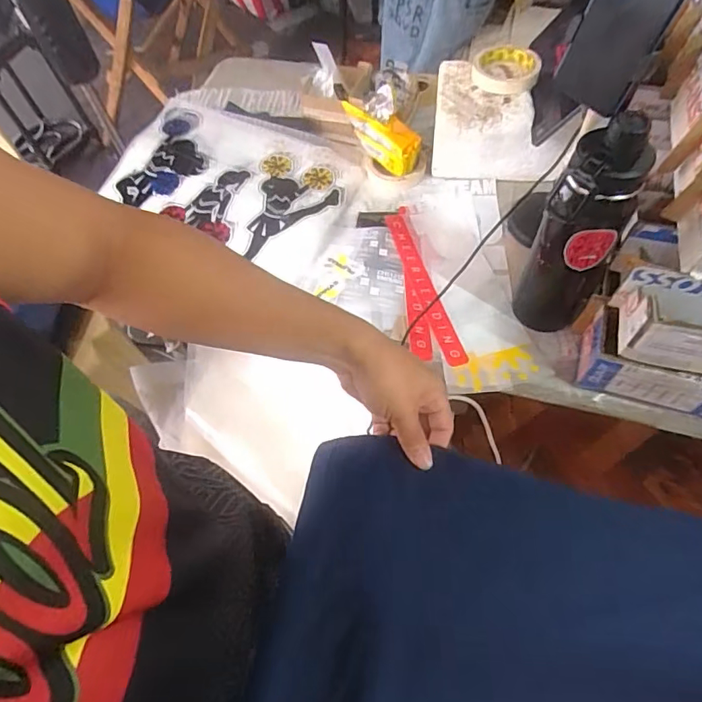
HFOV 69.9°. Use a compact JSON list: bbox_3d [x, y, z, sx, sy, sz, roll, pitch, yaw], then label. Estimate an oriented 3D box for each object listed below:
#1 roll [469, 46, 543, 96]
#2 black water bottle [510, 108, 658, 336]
[{"bbox_3d":[0.222,-0.405,0.722,0.092,0.023,0.095,-1,60,3],"label":"roll"},{"bbox_3d":[0.239,-0.109,0.538,0.079,0.272,0.075,-1,60,3],"label":"black water bottle"}]

